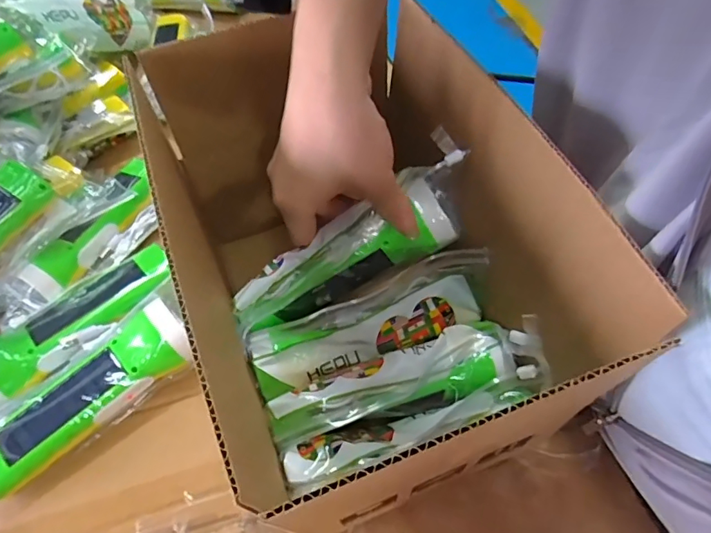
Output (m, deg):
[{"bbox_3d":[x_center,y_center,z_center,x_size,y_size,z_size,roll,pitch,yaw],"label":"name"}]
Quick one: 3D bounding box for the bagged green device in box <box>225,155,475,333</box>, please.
[{"bbox_3d":[-0.001,-0.008,0.344,0.179,0.056,0.034,-31,60,11],"label":"bagged green device in box"}]

